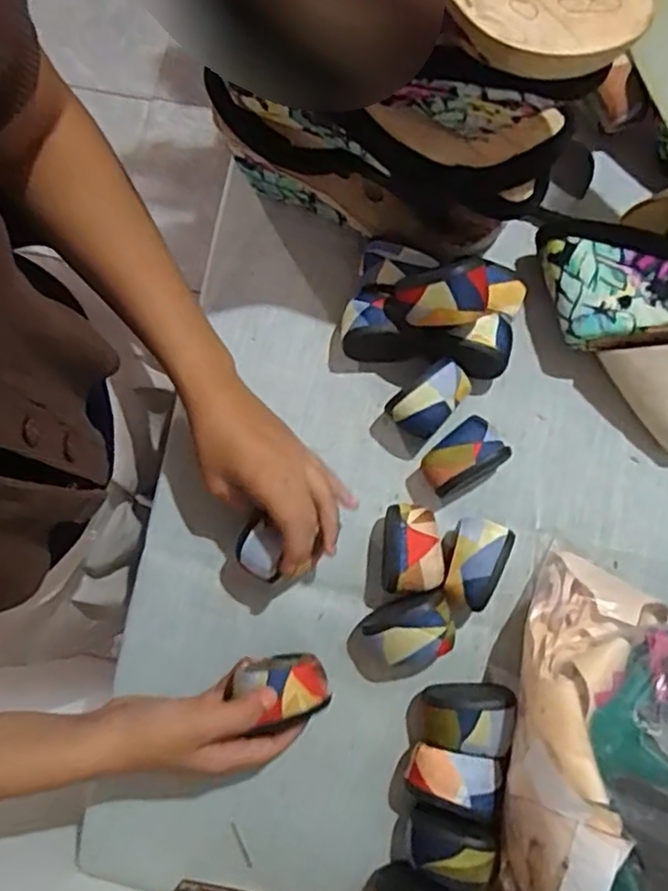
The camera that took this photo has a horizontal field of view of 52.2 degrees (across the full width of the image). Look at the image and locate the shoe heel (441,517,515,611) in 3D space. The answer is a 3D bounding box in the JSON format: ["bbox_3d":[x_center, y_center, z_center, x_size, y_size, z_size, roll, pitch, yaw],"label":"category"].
[{"bbox_3d":[0.100,0.084,0.491,0.045,0.050,0.067,23,81,5],"label":"shoe heel"}]

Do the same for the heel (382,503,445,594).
[{"bbox_3d":[0.055,0.076,0.497,0.042,0.047,0.059,-1,80,1],"label":"heel"}]

